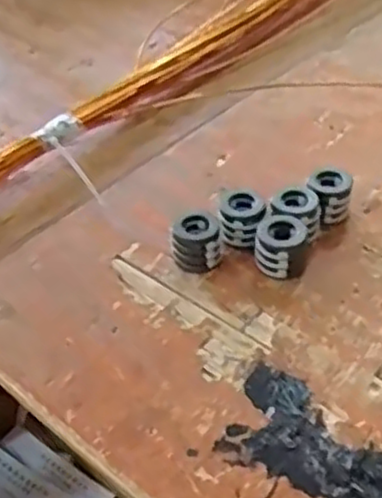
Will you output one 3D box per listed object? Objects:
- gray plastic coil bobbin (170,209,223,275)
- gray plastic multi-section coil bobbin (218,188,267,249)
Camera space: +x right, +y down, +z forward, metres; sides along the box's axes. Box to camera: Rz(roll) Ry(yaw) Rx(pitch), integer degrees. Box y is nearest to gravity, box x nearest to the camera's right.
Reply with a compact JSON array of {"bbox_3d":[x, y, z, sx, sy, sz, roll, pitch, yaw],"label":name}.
[{"bbox_3d":[0.005,-0.005,0.691,0.050,0.045,0.043,-4,42,1],"label":"gray plastic coil bobbin"},{"bbox_3d":[0.050,-0.024,0.710,0.043,0.049,0.050,3,42,8],"label":"gray plastic multi-section coil bobbin"}]

